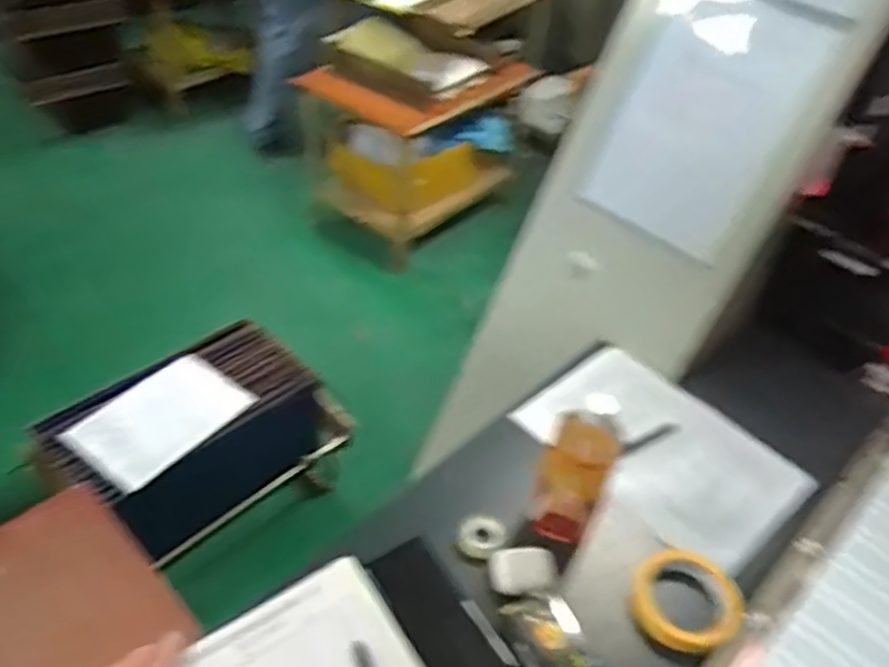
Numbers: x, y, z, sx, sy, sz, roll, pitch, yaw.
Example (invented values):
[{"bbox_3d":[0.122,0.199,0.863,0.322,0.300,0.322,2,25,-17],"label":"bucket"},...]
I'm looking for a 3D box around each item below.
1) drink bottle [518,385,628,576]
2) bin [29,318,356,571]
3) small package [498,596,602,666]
[{"bbox_3d":[0.127,0.143,0.740,0.070,0.170,0.085,19,43,17],"label":"drink bottle"},{"bbox_3d":[-0.520,0.242,1.597,0.363,0.260,0.527,30,47,27],"label":"bin"},{"bbox_3d":[0.100,0.284,0.695,0.070,0.025,0.083,-16,44,-22],"label":"small package"}]

